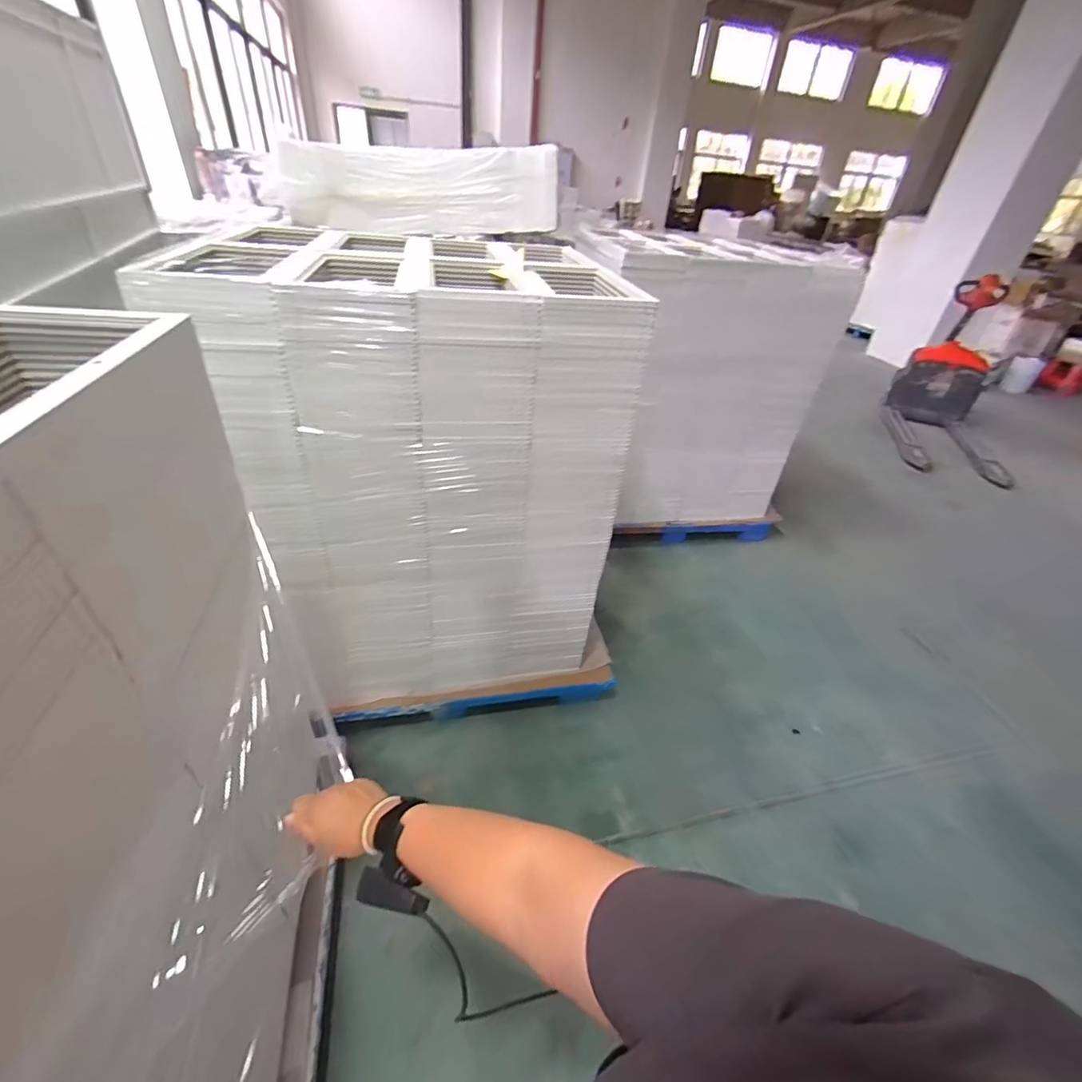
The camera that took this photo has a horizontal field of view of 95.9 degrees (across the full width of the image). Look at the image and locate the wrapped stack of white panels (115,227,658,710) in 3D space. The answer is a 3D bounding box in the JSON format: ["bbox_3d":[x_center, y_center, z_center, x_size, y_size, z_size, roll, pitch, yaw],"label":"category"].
[{"bbox_3d":[-0.383,-0.259,1.683,1.052,1.239,0.918,-5,39,-15],"label":"wrapped stack of white panels"}]

